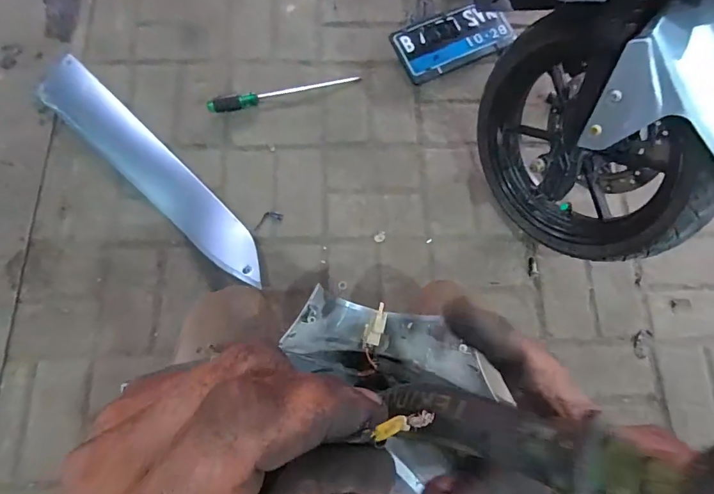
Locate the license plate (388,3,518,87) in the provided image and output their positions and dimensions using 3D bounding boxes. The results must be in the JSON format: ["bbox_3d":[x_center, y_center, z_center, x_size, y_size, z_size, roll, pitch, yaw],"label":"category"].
[{"bbox_3d":[0.225,-0.479,0.941,0.275,0.010,0.132,-23,85,-7],"label":"license plate"}]

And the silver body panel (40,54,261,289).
[{"bbox_3d":[-0.437,-0.173,0.846,0.677,0.036,0.101,43,79,10],"label":"silver body panel"}]

